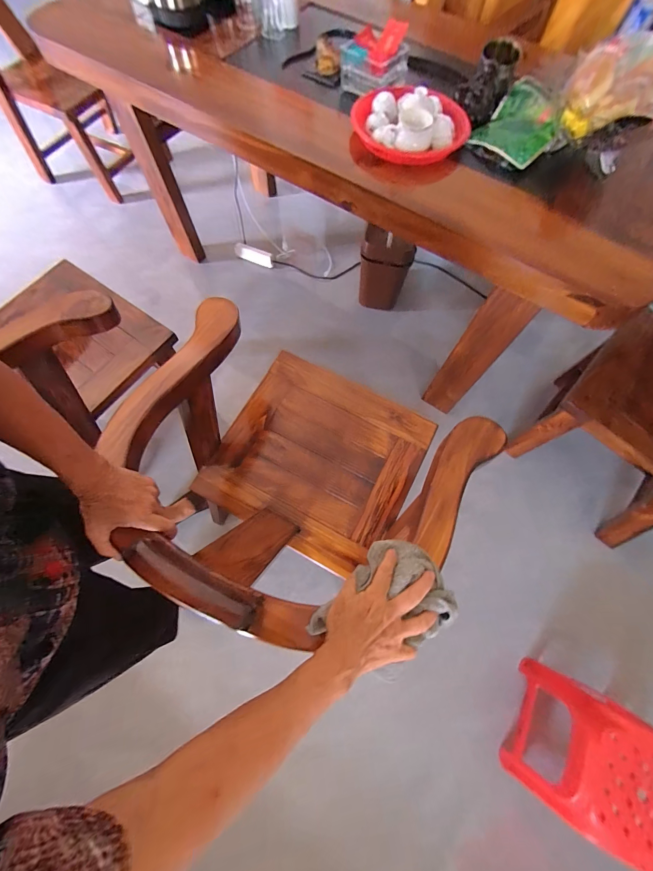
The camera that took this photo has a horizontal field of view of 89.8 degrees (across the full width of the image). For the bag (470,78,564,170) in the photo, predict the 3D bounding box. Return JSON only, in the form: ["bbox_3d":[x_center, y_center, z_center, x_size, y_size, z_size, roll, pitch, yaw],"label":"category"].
[{"bbox_3d":[0.447,-0.719,0.744,0.161,0.061,0.231,33,72,11],"label":"bag"}]

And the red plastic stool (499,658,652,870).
[{"bbox_3d":[0.641,0.775,0.803,0.254,0.254,0.278,24,71,8],"label":"red plastic stool"}]

